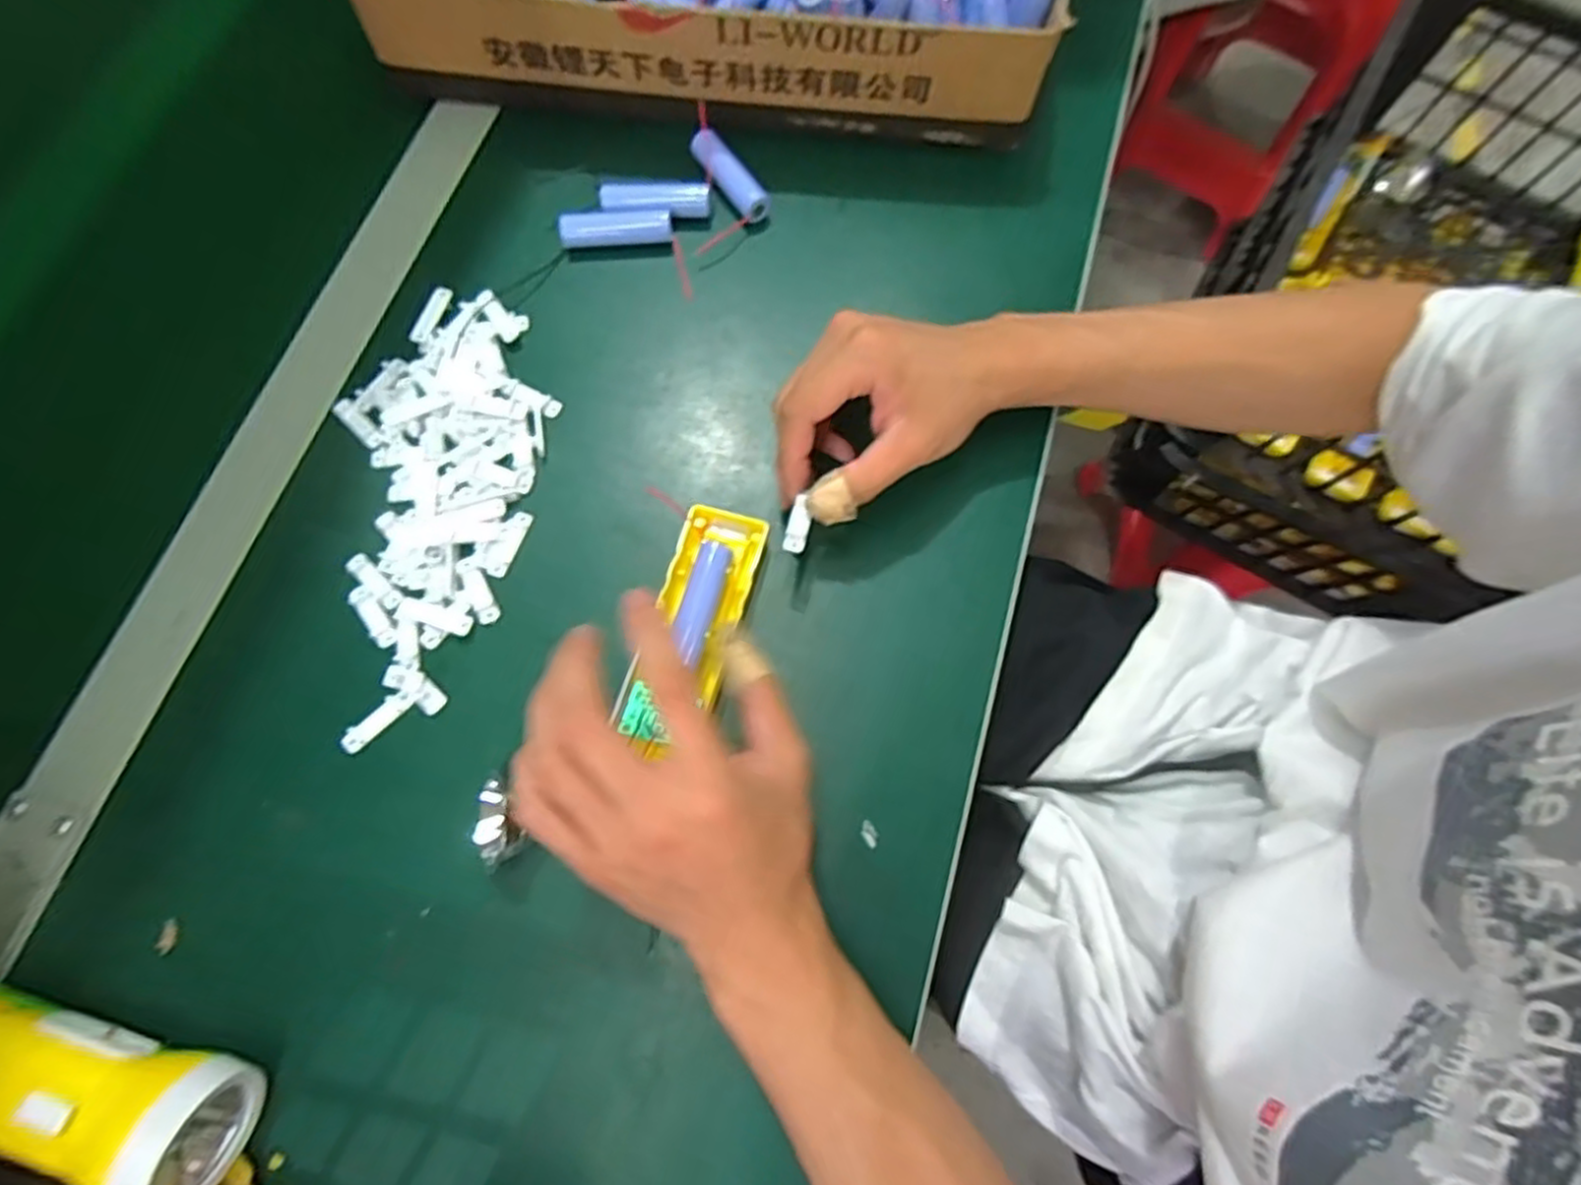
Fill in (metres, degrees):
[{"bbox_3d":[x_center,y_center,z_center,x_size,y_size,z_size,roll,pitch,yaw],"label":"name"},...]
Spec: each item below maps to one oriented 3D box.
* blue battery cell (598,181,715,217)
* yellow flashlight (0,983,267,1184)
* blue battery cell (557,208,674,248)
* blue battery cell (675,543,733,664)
[{"bbox_3d":[-0.083,-0.241,0.463,0.066,0.018,0.020,-3,71,-3],"label":"blue battery cell"},{"bbox_3d":[-0.304,0.193,0.299,0.168,0.050,0.046,15,72,4],"label":"yellow flashlight"},{"bbox_3d":[-0.106,-0.222,0.457,0.067,0.018,0.018,-6,72,-3],"label":"blue battery cell"},{"bbox_3d":[-0.045,0.006,0.375,0.019,0.021,0.063,16,72,4],"label":"blue battery cell"}]

